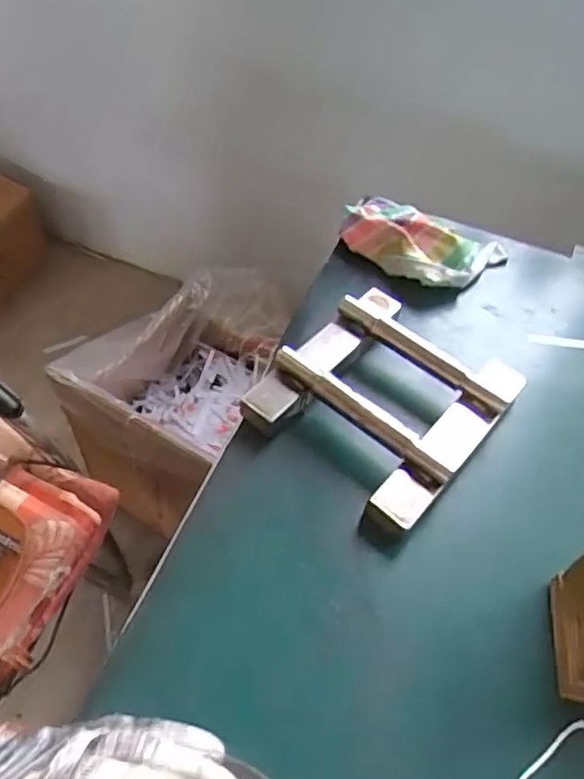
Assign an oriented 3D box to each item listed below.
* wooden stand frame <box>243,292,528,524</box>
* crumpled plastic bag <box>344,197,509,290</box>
[{"bbox_3d":[0.084,0.004,0.539,0.176,0.043,0.193,36,57,21],"label":"wooden stand frame"},{"bbox_3d":[0.142,-0.164,0.675,0.177,0.044,0.115,24,53,13],"label":"crumpled plastic bag"}]

